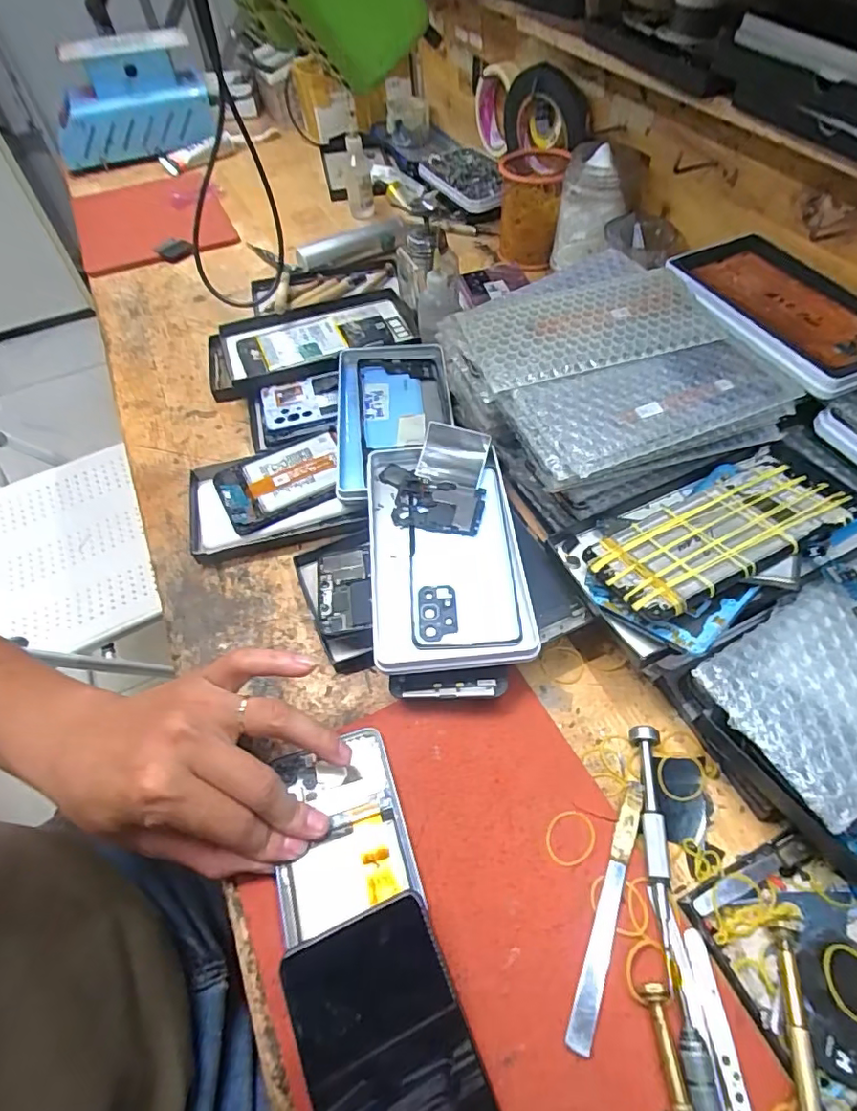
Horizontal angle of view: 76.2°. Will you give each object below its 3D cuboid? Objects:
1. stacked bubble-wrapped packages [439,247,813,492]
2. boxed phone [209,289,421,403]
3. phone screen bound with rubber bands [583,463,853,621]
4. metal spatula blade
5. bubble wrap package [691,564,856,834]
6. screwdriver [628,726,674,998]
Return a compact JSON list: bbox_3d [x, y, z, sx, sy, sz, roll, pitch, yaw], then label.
[{"bbox_3d":[0.123,-0.134,0.417,0.175,0.085,0.206,-22,57,-12],"label":"stacked bubble-wrapped packages"},{"bbox_3d":[-0.122,-0.223,0.568,0.214,0.021,0.113,-14,56,-7],"label":"boxed phone"},{"bbox_3d":[0.178,-0.014,0.339,0.149,0.007,0.071,-27,44,-10],"label":"phone screen bound with rubber bands"},{"bbox_3d":[0.094,0.182,0.286,0.012,0.004,0.126,19,58,15],"label":"metal spatula blade"},{"bbox_3d":[0.237,0.058,0.294,0.168,0.011,0.093,-28,58,-15],"label":"bubble wrap package"},{"bbox_3d":[0.125,0.158,0.299,0.013,0.013,0.126,3,55,5],"label":"screwdriver"}]

